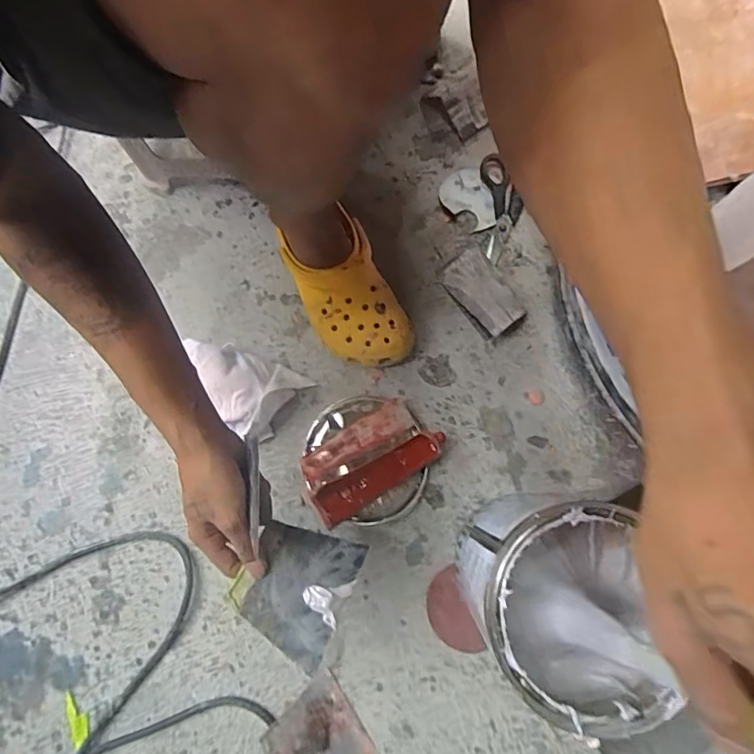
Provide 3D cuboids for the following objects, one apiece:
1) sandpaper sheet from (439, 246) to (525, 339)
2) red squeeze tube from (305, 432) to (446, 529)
[{"bbox_3d":[0.135,-0.109,0.617,0.064,0.017,0.112,-34,78,-6],"label":"sandpaper sheet"},{"bbox_3d":[0.003,0.118,0.565,0.167,0.036,0.043,-29,77,-5],"label":"red squeeze tube"}]

